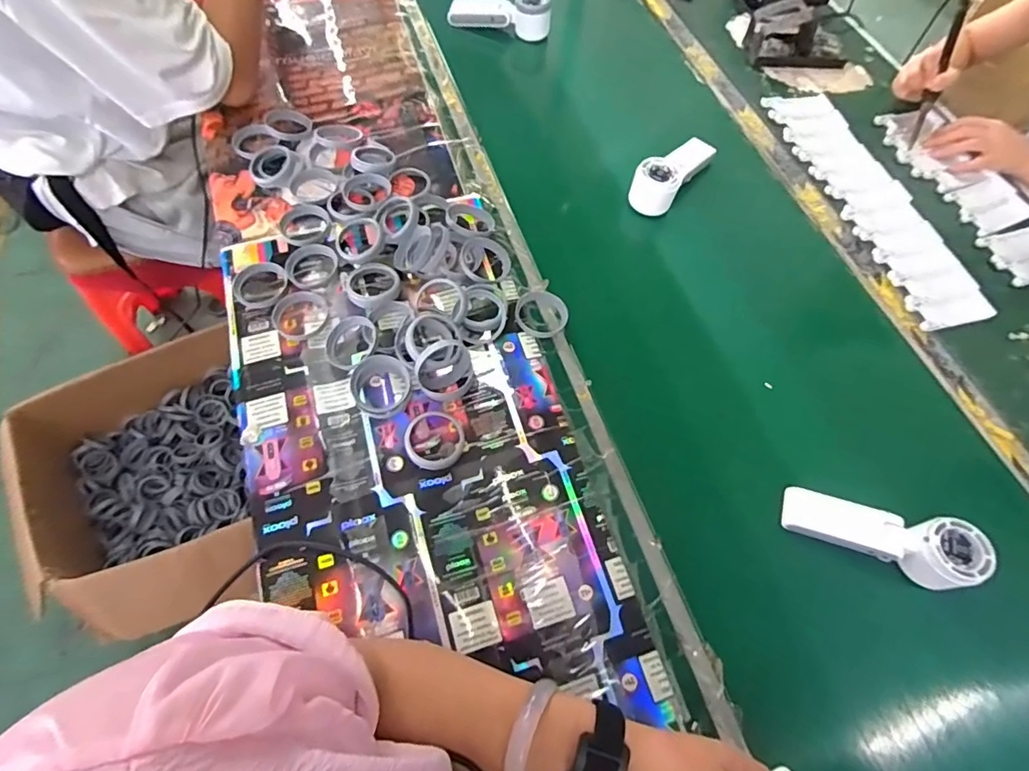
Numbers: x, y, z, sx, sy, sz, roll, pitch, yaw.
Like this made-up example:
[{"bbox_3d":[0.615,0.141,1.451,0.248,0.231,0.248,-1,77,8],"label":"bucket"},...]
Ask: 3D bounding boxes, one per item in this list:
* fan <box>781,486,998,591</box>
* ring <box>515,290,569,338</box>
[{"bbox_3d":[0.349,0.143,0.498,0.167,0.036,0.054,15,62,20],"label":"fan"},{"bbox_3d":[0.031,-0.081,0.589,0.059,0.014,0.055,2,63,-3],"label":"ring"}]

